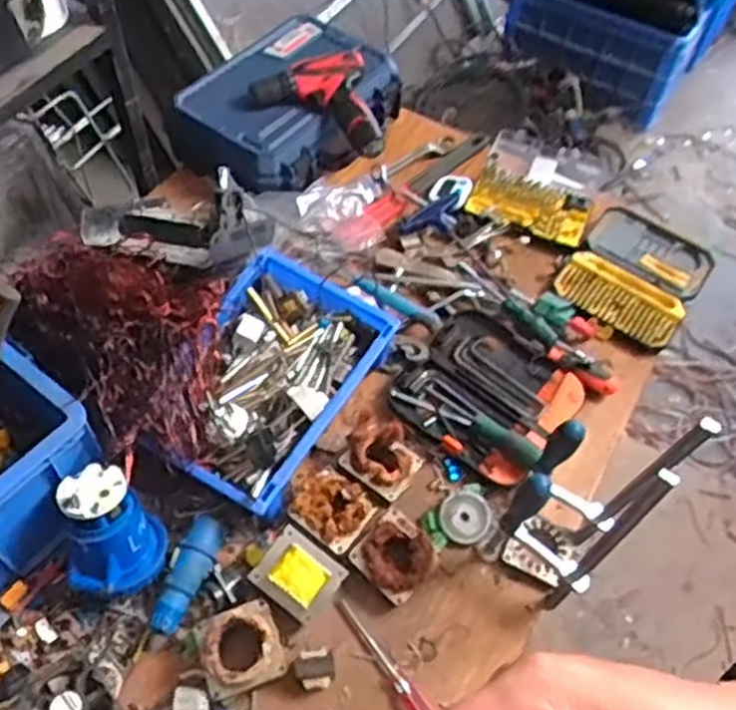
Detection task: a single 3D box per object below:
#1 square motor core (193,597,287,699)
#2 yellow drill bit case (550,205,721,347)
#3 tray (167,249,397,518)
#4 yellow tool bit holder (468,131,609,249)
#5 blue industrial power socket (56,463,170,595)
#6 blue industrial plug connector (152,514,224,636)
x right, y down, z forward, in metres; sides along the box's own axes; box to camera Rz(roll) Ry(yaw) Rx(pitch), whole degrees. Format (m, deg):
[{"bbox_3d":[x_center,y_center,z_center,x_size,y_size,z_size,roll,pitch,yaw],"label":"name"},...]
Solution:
[{"bbox_3d":[-0.133,0.310,0.782,0.084,0.046,0.080,-18,58,-15],"label":"square motor core"},{"bbox_3d":[0.410,-0.128,1.136,0.187,0.045,0.247,33,60,18],"label":"yellow drill bit case"},{"bbox_3d":[-0.123,0.024,0.927,0.206,0.071,0.320,26,58,15],"label":"tray"},{"bbox_3d":[0.287,-0.289,1.251,0.197,0.044,0.259,22,51,10],"label":"yellow tool bit holder"},{"bbox_3d":[-0.278,0.190,0.796,0.103,0.131,0.108,-25,60,-19],"label":"blue industrial power socket"},{"bbox_3d":[-0.197,0.247,0.829,0.042,0.041,0.127,15,56,7],"label":"blue industrial plug connector"}]

